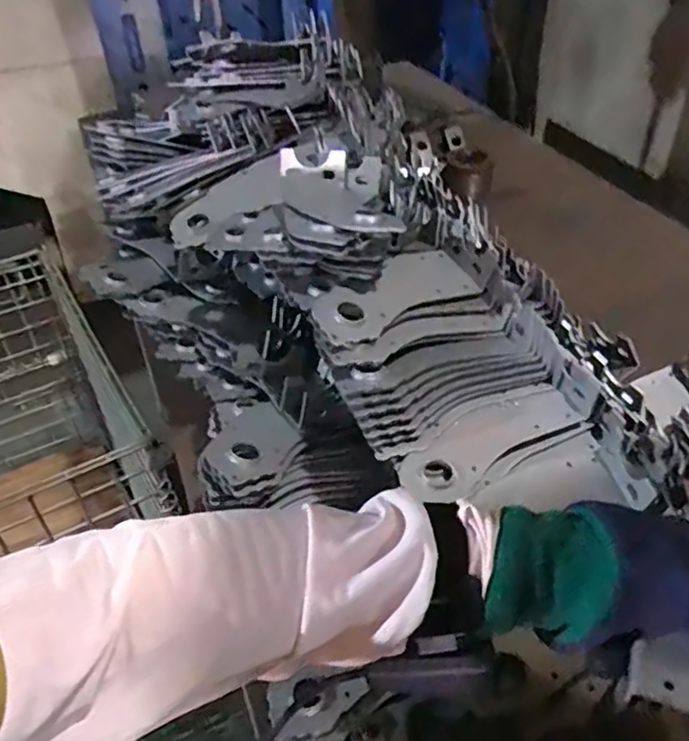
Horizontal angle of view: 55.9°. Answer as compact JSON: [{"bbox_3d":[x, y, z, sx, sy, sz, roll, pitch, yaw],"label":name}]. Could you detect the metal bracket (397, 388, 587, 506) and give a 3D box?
[{"bbox_3d":[0.115,0.055,0.514,0.161,0.014,0.052,-29,48,-24],"label":"metal bracket"}]

